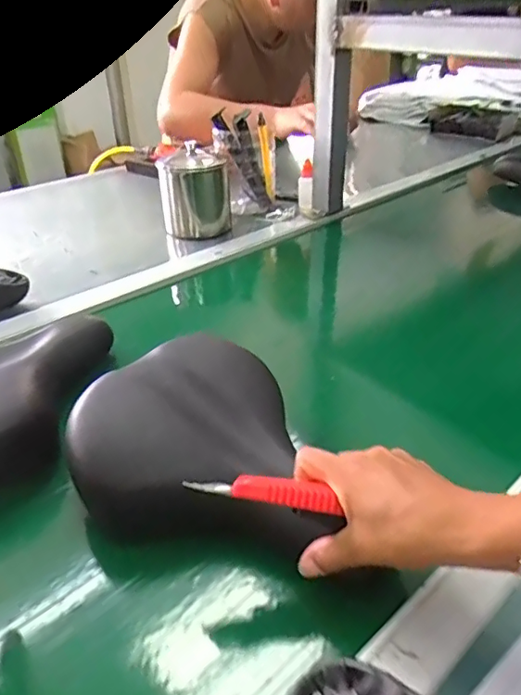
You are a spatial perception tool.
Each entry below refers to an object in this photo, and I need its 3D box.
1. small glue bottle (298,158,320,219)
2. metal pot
[{"bbox_3d":[0.081,-0.270,0.951,0.026,0.097,0.044,-5,2,-5],"label":"small glue bottle"},{"bbox_3d":[-0.109,-0.255,0.897,0.106,0.118,0.098,-8,34,-10],"label":"metal pot"}]

